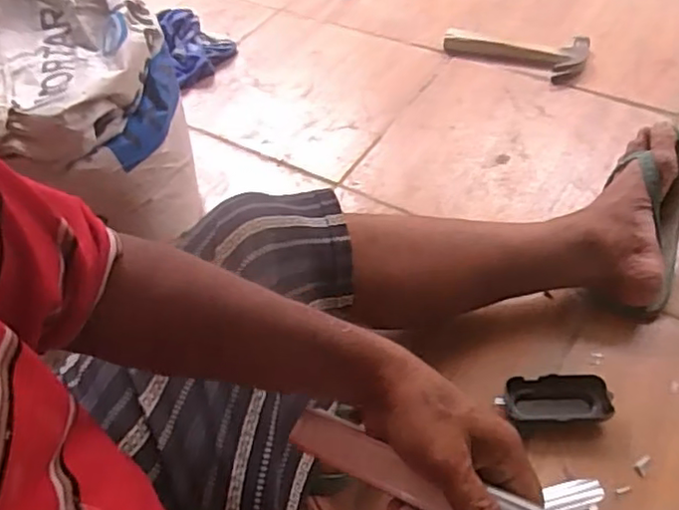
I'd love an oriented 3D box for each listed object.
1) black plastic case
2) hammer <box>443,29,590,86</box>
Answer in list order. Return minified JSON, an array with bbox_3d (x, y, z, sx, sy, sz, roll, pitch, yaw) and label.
[{"bbox_3d":[0.237,0.159,0.694,0.106,0.025,0.049,-2,50,4],"label":"black plastic case"},{"bbox_3d":[0.309,-0.360,1.132,0.248,0.026,0.104,11,52,15],"label":"hammer"}]

